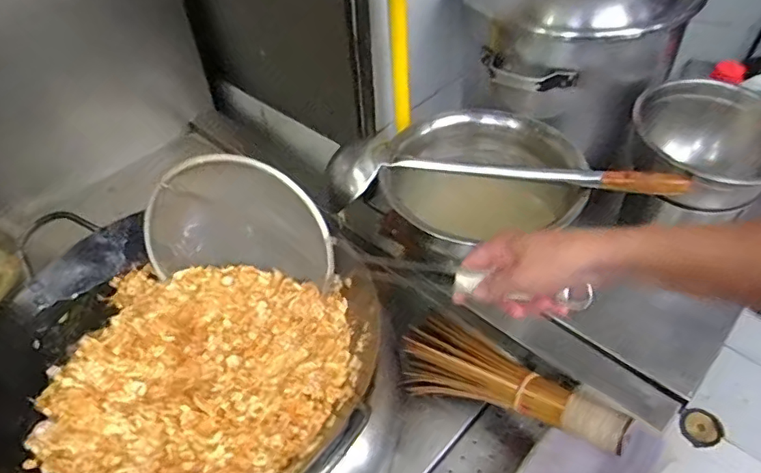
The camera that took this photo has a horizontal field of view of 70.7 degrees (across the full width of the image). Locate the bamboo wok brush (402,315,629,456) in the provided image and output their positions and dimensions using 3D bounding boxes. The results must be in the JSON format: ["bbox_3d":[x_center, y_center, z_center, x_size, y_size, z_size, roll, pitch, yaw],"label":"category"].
[{"bbox_3d":[0.155,0.183,0.667,0.290,0.050,0.105,16,49,36],"label":"bamboo wok brush"}]

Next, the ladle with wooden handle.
[{"bbox_3d":[0.162,-0.095,0.787,0.500,0.094,0.101,5,48,8],"label":"ladle with wooden handle"}]

